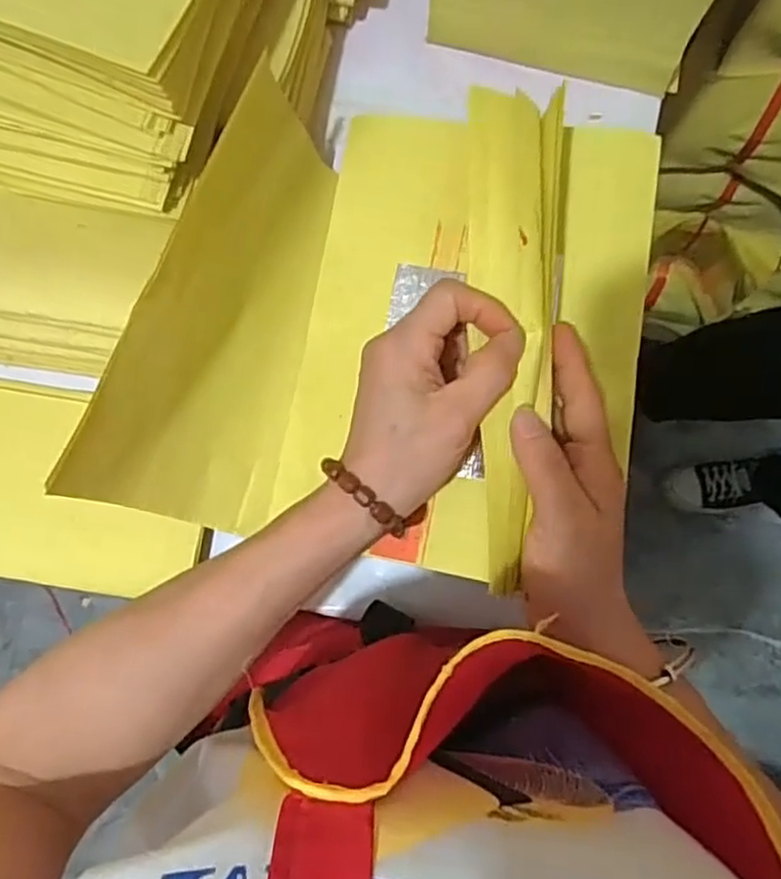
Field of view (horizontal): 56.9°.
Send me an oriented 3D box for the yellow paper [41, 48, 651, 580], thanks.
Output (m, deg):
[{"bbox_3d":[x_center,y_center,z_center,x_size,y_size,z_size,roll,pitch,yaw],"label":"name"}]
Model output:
[{"bbox_3d":[-0.002,-0.059,0.380,0.254,0.109,0.235,11,84,2],"label":"yellow paper"}]

